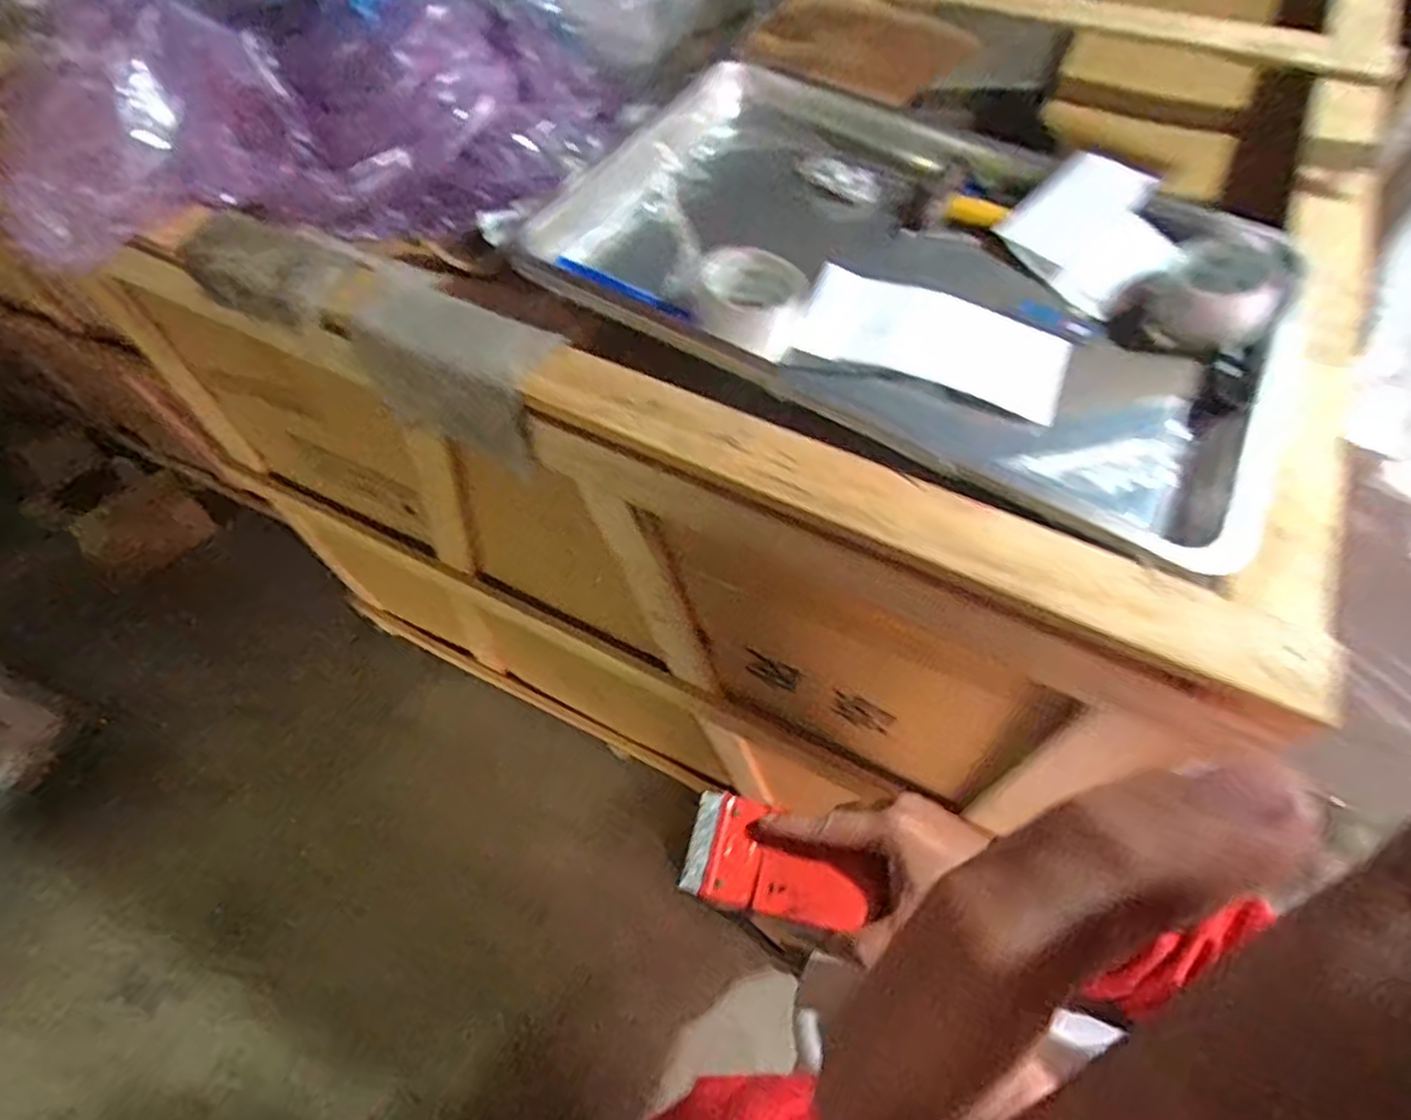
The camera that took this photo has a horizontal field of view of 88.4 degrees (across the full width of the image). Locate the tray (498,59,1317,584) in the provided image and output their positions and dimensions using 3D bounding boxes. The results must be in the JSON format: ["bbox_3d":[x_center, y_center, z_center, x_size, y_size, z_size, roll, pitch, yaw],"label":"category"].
[{"bbox_3d":[0.184,-0.230,0.627,0.606,0.094,0.372,27,64,16],"label":"tray"}]

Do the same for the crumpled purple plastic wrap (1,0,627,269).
[{"bbox_3d":[-0.352,-0.446,0.719,0.507,0.207,0.169,-22,62,-11],"label":"crumpled purple plastic wrap"}]

